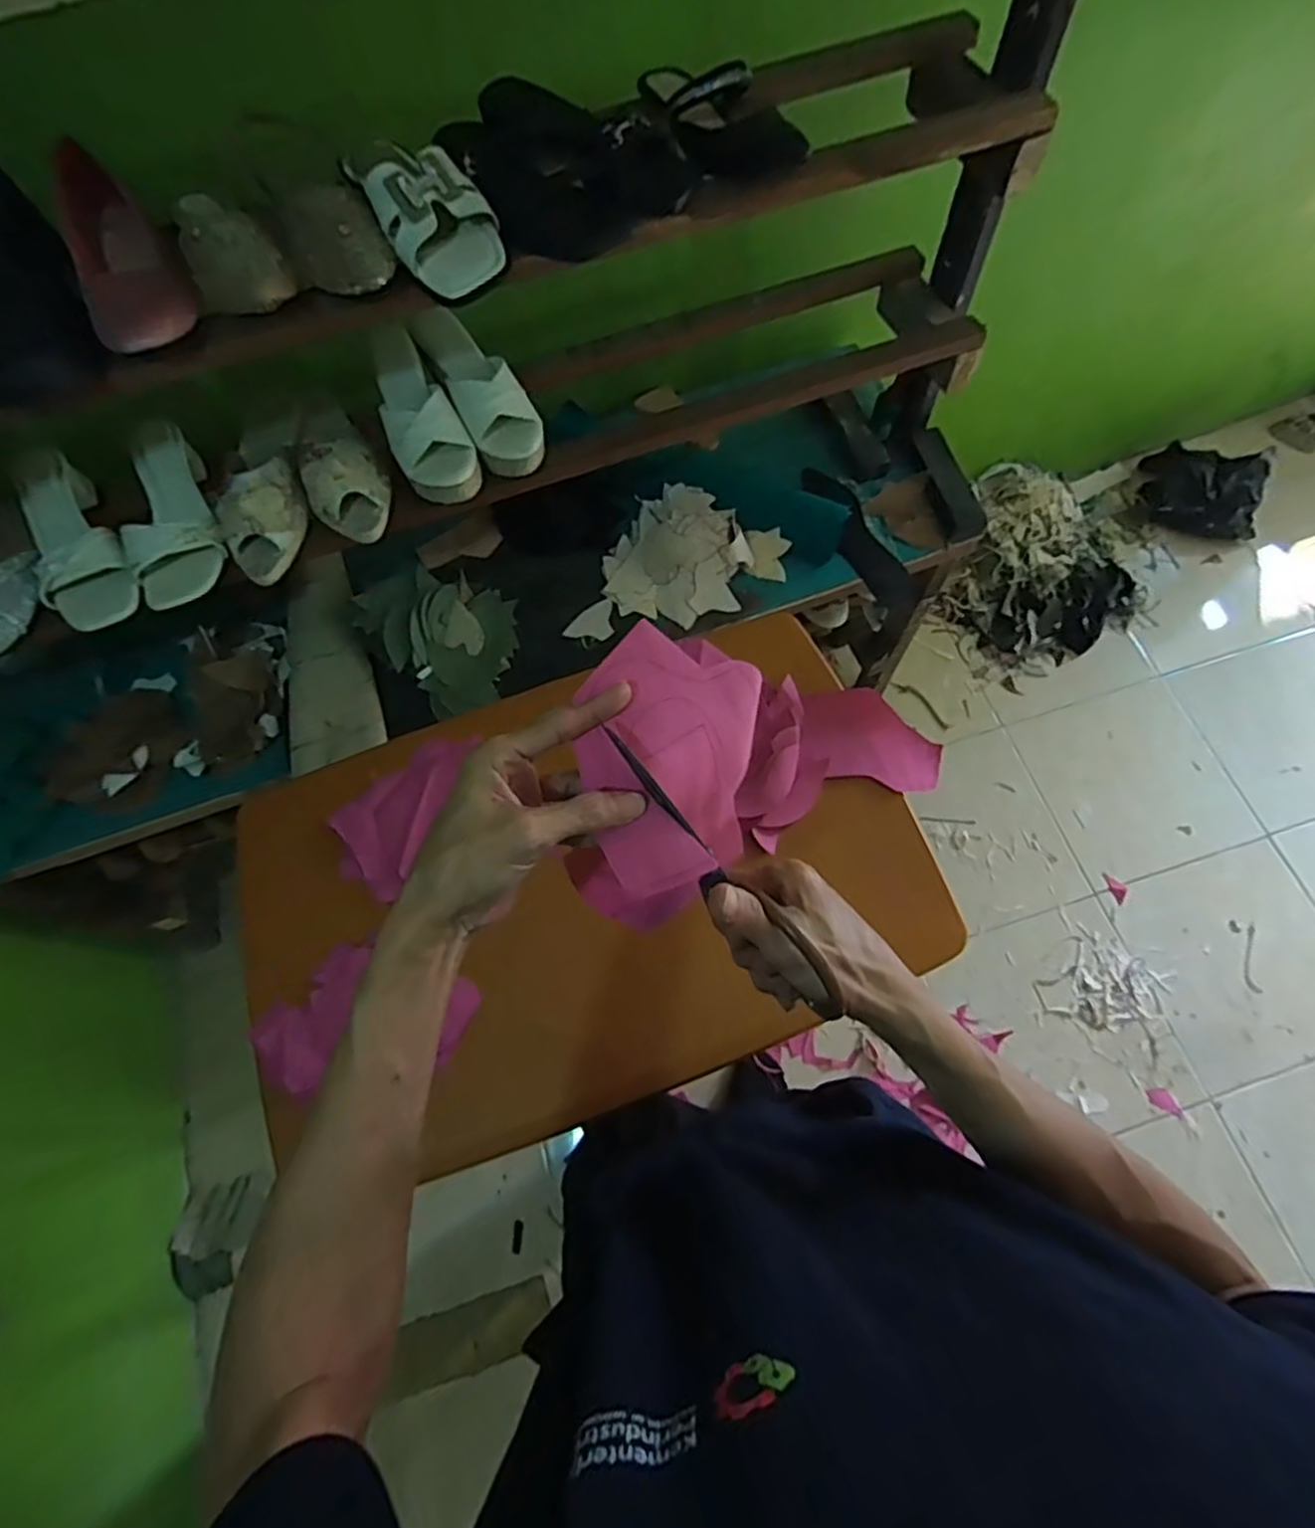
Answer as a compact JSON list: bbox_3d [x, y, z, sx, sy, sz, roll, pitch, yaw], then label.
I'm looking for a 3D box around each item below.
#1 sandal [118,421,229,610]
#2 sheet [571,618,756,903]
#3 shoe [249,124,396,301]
[{"bbox_3d":[-0.535,-0.276,0.805,0.095,0.062,0.218,-13,81,-3],"label":"sandal"},{"bbox_3d":[0.016,-0.006,0.428,0.123,0.046,0.146,-8,91,-41],"label":"sheet"},{"bbox_3d":[-0.291,-0.478,0.615,0.081,0.053,0.207,-27,69,-8],"label":"shoe"}]

